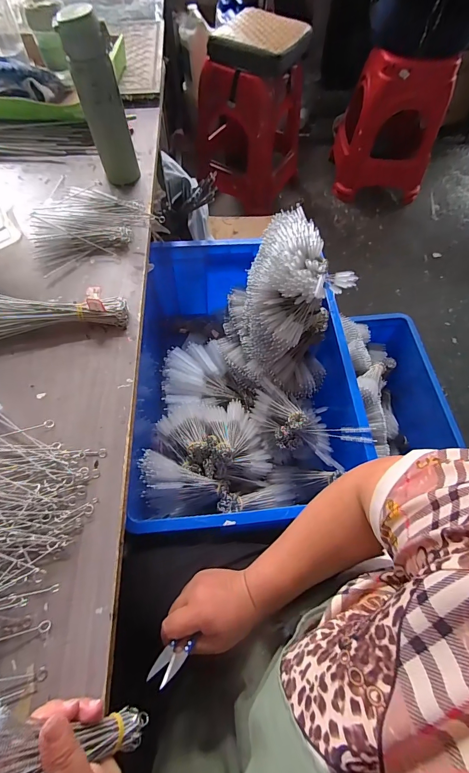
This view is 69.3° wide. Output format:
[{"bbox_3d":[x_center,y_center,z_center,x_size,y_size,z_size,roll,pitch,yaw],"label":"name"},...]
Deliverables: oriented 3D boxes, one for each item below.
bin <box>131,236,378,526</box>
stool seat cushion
[{"bbox_3d":[0.008,-0.024,0.731,0.412,0.256,0.603,-3,64,-3],"label":"bin"},{"bbox_3d":[0.089,-1.250,1.234,0.298,0.074,0.299,34,68,14],"label":"stool seat cushion"}]

